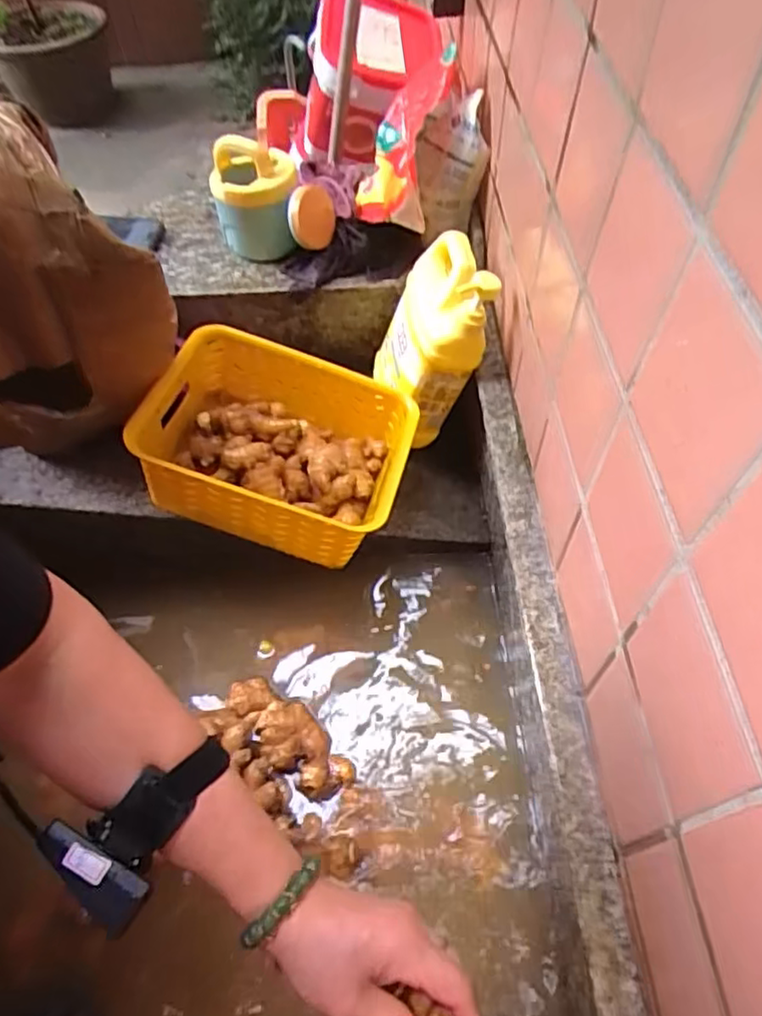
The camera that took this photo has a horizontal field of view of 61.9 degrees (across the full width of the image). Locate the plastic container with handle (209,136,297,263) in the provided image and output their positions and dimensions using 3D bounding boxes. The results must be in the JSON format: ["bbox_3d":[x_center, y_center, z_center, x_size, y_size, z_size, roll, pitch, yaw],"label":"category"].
[{"bbox_3d":[-0.153,-0.376,0.765,0.095,0.117,0.114,-12,56,-6],"label":"plastic container with handle"}]

